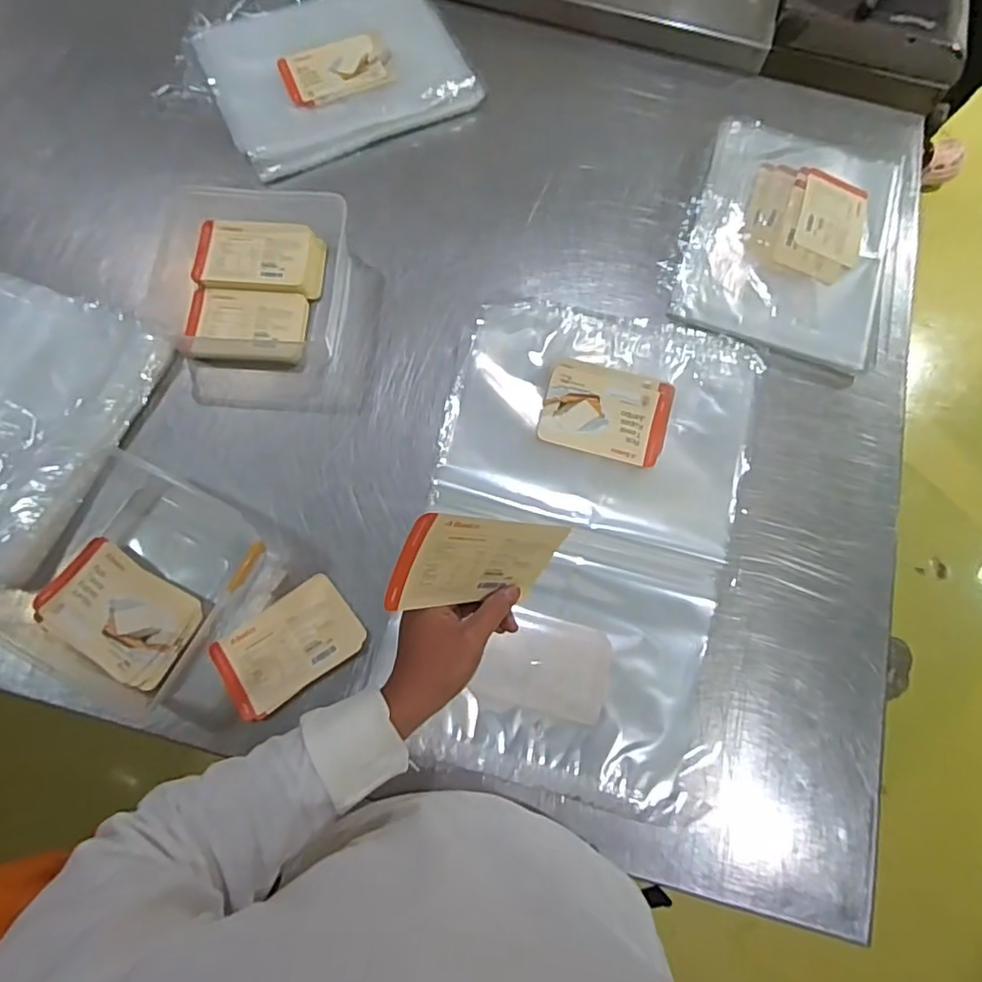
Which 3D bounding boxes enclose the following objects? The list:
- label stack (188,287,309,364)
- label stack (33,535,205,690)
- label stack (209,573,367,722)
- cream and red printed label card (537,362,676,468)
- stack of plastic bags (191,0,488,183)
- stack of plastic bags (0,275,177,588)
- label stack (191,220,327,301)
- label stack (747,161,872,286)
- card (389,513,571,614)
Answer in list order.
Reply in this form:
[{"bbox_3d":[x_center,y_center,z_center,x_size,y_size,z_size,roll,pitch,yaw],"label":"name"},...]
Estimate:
[{"bbox_3d":[-0.278,-0.188,0.701,0.126,0.019,0.089,0,72,-1],"label":"label stack"},{"bbox_3d":[-0.358,0.116,0.591,0.146,0.019,0.092,29,74,8],"label":"label stack"},{"bbox_3d":[-0.198,0.151,0.597,0.130,0.015,0.088,-36,76,-12],"label":"label stack"},{"bbox_3d":[0.124,-0.084,0.657,0.132,0.004,0.093,14,83,2],"label":"cream and red printed label card"},{"bbox_3d":[-0.209,-0.574,0.827,0.322,0.023,0.281,-24,74,-8],"label":"stack of plastic bags"},{"bbox_3d":[-0.515,-0.070,0.647,0.236,0.037,0.323,19,73,5],"label":"stack of plastic bags"},{"bbox_3d":[-0.272,-0.275,0.721,0.145,0.028,0.093,1,72,-1],"label":"label stack"},{"bbox_3d":[0.392,-0.340,0.760,0.147,0.031,0.162,19,73,5],"label":"label stack"},{"bbox_3d":[-0.008,0.052,0.439,0.130,0.077,0.007,6,33,-38],"label":"card"}]

